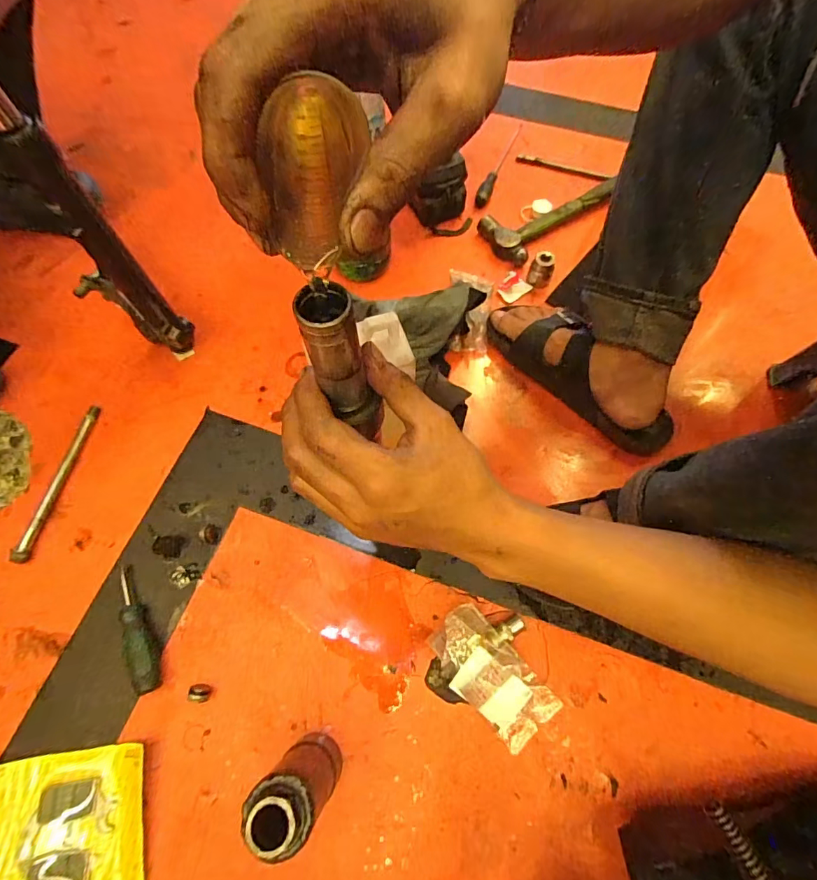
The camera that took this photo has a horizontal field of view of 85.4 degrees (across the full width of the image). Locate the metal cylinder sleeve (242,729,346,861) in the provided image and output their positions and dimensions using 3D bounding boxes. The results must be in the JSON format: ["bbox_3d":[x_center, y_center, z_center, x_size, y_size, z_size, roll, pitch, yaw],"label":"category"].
[{"bbox_3d":[-0.089,0.281,0.363,0.052,0.153,0.049,0,67,0],"label":"metal cylinder sleeve"}]

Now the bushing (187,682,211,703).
[{"bbox_3d":[-0.209,0.255,0.447,0.018,0.024,0.016,-4,64,-1],"label":"bushing"}]

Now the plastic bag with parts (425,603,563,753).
[{"bbox_3d":[0.090,0.234,0.454,0.138,0.033,0.106,31,70,13],"label":"plastic bag with parts"}]

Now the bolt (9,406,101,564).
[{"bbox_3d":[-0.432,0.048,0.545,0.020,0.020,0.201,7,67,3],"label":"bolt"}]

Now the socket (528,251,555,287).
[{"bbox_3d":[0.196,-0.246,0.655,0.028,0.051,0.033,2,67,1],"label":"socket"}]

